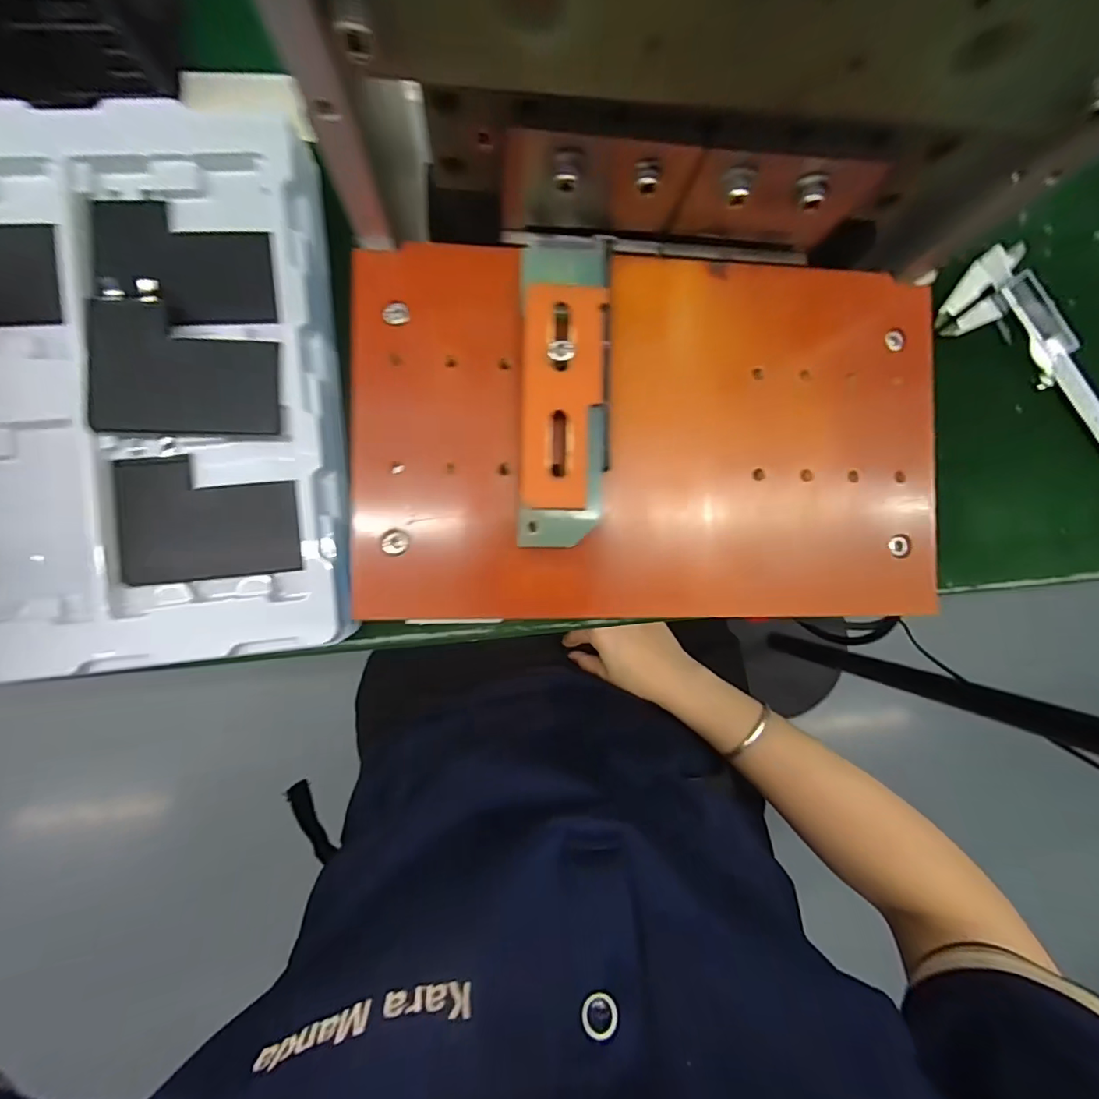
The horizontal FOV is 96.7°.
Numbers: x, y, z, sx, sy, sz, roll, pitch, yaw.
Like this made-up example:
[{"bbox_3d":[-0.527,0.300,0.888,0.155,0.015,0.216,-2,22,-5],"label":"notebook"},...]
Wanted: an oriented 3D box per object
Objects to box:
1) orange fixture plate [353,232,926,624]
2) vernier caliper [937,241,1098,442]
[{"bbox_3d":[0.042,-0.043,0.186,0.223,0.016,0.136,0,88,-6],"label":"orange fixture plate"},{"bbox_3d":[0.369,-0.082,0.329,0.072,0.017,0.276,-42,94,-6],"label":"vernier caliper"}]

